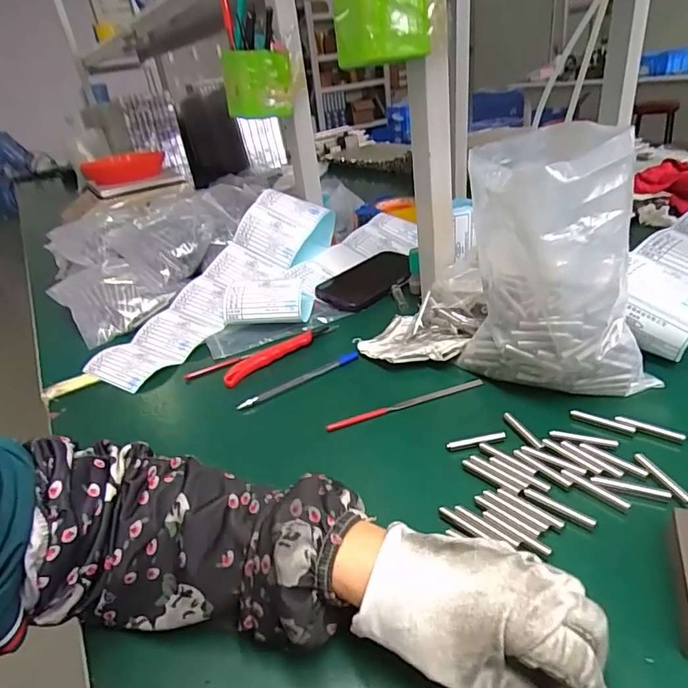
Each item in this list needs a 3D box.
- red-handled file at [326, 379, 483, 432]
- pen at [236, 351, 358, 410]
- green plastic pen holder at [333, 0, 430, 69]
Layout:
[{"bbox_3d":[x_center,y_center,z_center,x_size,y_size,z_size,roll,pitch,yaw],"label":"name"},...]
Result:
[{"bbox_3d":[0.059,0.057,0.456,0.156,0.008,0.012,-15,31,-13],"label":"red-handled file"},{"bbox_3d":[-0.044,0.038,0.512,0.140,0.009,0.012,-24,34,-26],"label":"pen"},{"bbox_3d":[0.032,-0.292,0.431,0.081,0.082,0.092,-5,30,4],"label":"green plastic pen holder"}]

